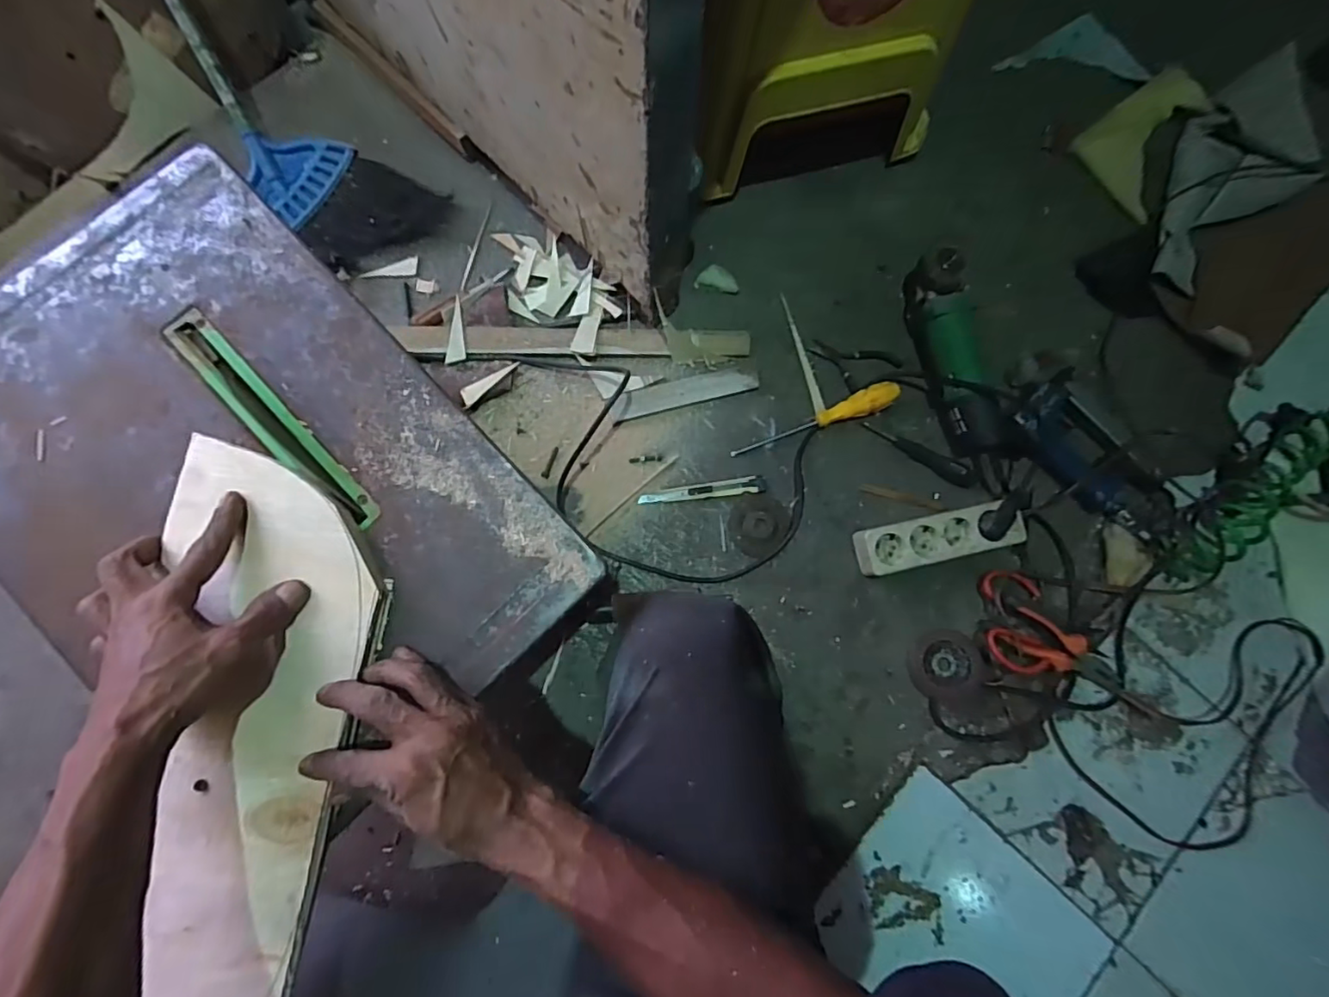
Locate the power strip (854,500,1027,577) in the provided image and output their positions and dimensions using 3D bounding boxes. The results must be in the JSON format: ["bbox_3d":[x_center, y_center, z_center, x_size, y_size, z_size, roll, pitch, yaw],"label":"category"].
[{"bbox_3d":[0.334,0.048,0.706,0.200,0.039,0.058,-12,83,-7],"label":"power strip"}]

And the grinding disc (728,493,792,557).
[{"bbox_3d":[0.117,0.031,0.711,0.076,0.007,0.072,1,82,-5],"label":"grinding disc"}]

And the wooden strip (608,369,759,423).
[{"bbox_3d":[0.025,-0.134,0.721,0.188,0.011,0.036,-15,83,-7],"label":"wooden strip"}]

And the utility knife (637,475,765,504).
[{"bbox_3d":[0.047,-0.011,0.708,0.155,0.006,0.021,-6,82,-6],"label":"utility knife"}]

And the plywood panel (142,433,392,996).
[{"bbox_3d":[-0.287,0.187,0.398,0.145,0.022,0.438,3,80,-5],"label":"plywood panel"}]

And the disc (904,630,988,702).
[{"bbox_3d":[0.345,0.204,0.703,0.092,0.012,0.083,5,81,-4],"label":"disc"}]

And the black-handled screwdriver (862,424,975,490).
[{"bbox_3d":[0.327,-0.056,0.721,0.159,0.024,0.022,23,81,-1],"label":"black-handled screwdriver"}]

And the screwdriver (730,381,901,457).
[{"bbox_3d":[0.189,-0.097,0.727,0.221,0.028,0.032,-21,84,6],"label":"screwdriver"}]

